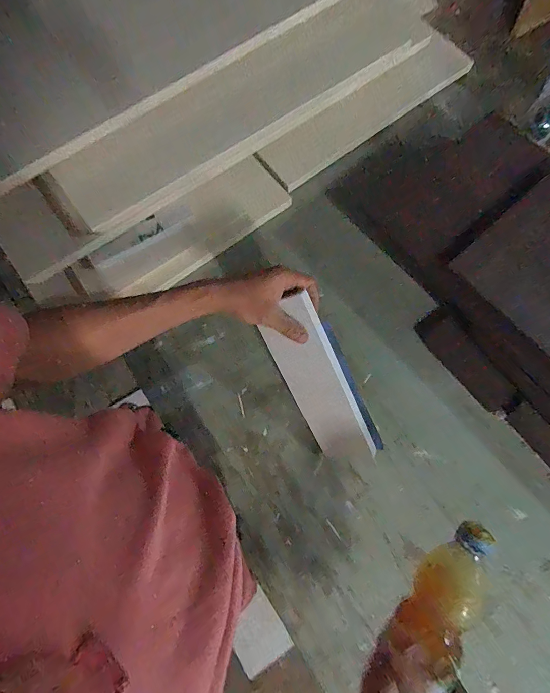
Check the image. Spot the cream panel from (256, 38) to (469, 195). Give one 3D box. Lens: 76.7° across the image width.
[{"bbox_3d":[0.192,-0.480,0.706,0.489,0.013,0.092,-37,106,-7],"label":"cream panel"}]

